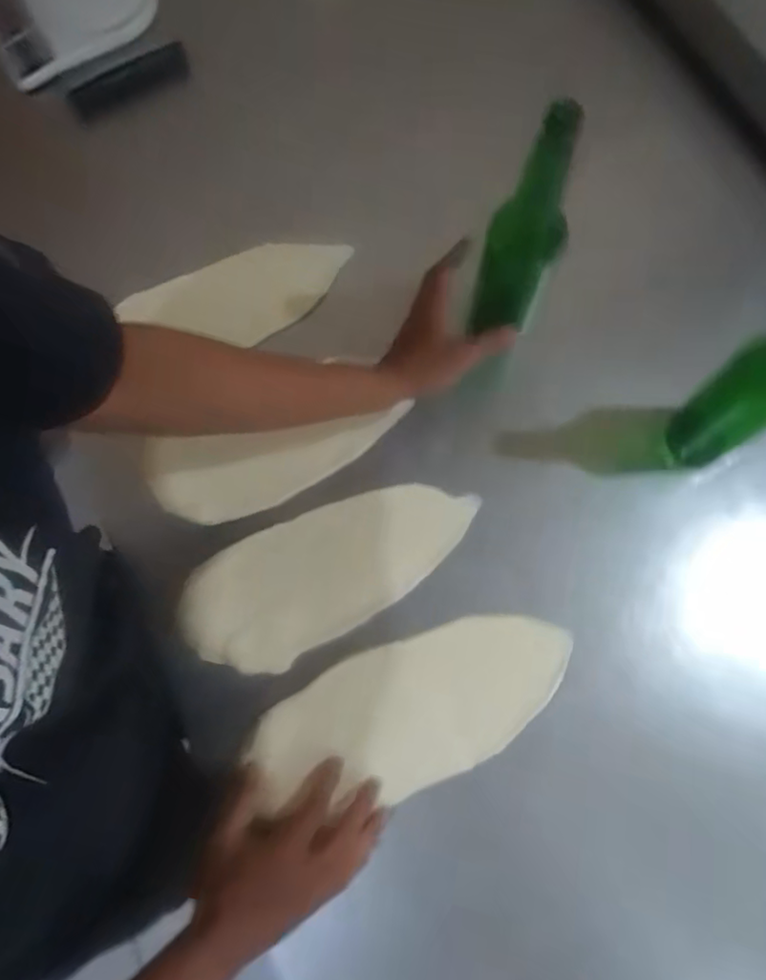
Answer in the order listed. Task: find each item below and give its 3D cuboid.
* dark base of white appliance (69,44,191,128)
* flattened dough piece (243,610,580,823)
[{"bbox_3d":[-0.329,-0.523,0.818,0.159,0.031,0.038,-16,73,12],"label":"dark base of white appliance"},{"bbox_3d":[0.030,0.209,0.598,0.301,0.023,0.130,-20,74,-2],"label":"flattened dough piece"}]

